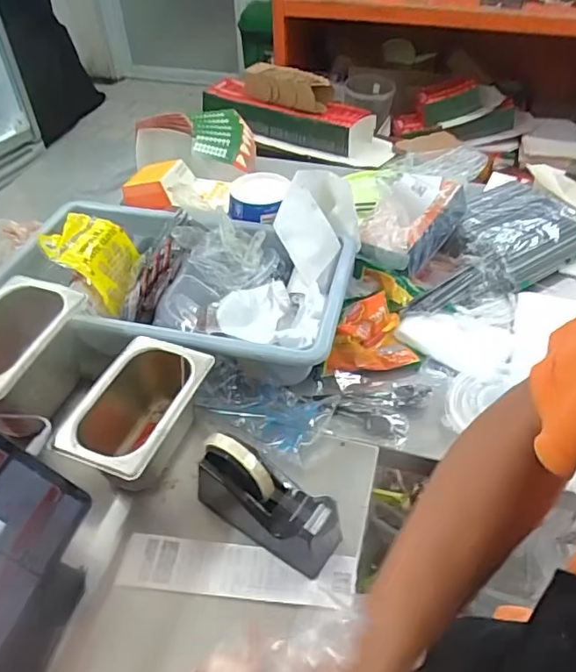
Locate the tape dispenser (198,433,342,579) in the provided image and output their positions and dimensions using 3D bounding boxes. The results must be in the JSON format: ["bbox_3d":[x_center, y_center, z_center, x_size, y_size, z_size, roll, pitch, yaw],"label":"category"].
[{"bbox_3d":[-0.026,0.168,0.551,0.155,0.101,0.051,19,48,19],"label":"tape dispenser"}]

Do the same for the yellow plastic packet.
[{"bbox_3d":[-0.285,-0.118,0.790,0.105,0.083,0.150,3,45,5],"label":"yellow plastic packet"}]

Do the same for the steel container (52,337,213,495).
[{"bbox_3d":[-0.175,0.098,0.628,0.120,0.097,0.168,16,47,16],"label":"steel container"}]

